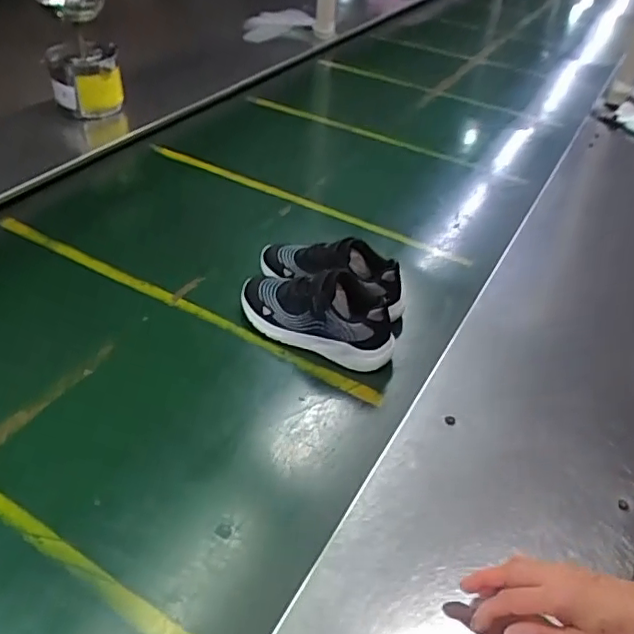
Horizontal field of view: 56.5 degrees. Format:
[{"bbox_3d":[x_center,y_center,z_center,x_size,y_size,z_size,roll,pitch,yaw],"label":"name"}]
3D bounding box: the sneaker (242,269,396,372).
[{"bbox_3d":[0.001,-0.012,0.810,0.231,0.104,0.092,21,44,17],"label":"sneaker"}]

